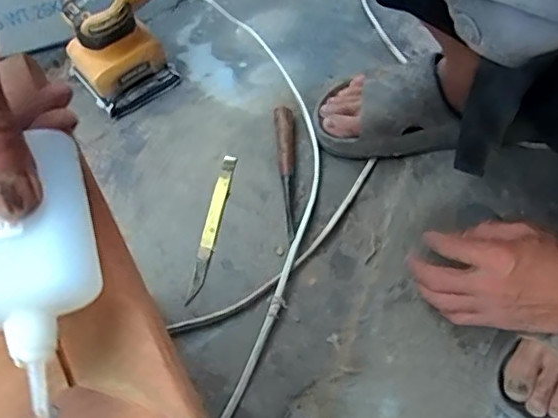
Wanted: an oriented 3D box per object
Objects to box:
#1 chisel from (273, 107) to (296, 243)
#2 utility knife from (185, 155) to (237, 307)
[{"bbox_3d":[0.010,-0.046,0.649,0.024,0.027,0.170,-4,60,1],"label":"chisel"},{"bbox_3d":[-0.075,0.017,0.630,0.019,0.006,0.181,9,61,9],"label":"utility knife"}]

